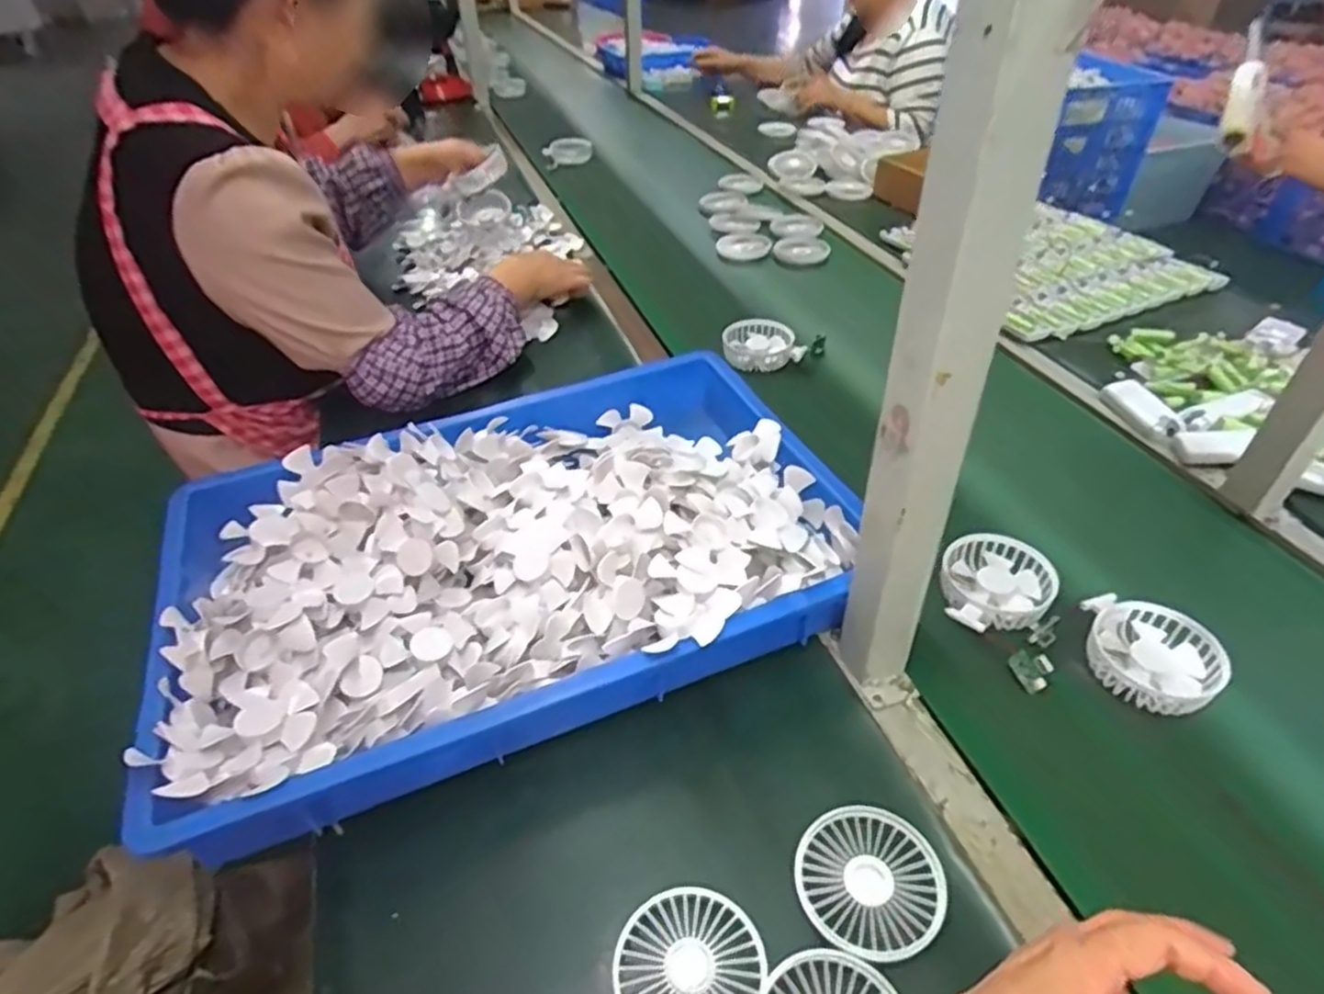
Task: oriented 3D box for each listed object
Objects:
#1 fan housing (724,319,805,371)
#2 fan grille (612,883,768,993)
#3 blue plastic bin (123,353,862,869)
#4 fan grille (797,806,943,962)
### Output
[{"bbox_3d":[0.127,-0.201,0.956,0.092,0.029,0.095,-8,41,-7],"label":"fan housing"},{"bbox_3d":[0.015,0.270,0.430,0.084,0.012,0.077,-4,41,-3],"label":"fan grille"},{"bbox_3d":[-0.129,0.038,0.643,0.570,0.092,0.376,-16,43,-16],"label":"blue plastic bin"},{"bbox_3d":[0.130,0.239,0.462,0.085,0.007,0.093,-1,41,1],"label":"fan grille"}]

